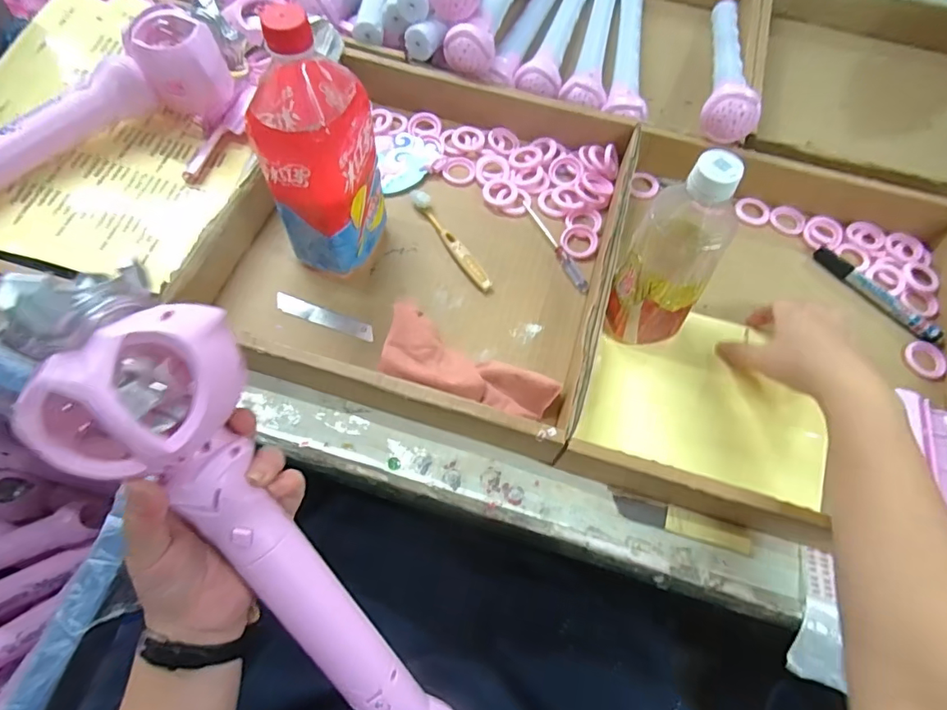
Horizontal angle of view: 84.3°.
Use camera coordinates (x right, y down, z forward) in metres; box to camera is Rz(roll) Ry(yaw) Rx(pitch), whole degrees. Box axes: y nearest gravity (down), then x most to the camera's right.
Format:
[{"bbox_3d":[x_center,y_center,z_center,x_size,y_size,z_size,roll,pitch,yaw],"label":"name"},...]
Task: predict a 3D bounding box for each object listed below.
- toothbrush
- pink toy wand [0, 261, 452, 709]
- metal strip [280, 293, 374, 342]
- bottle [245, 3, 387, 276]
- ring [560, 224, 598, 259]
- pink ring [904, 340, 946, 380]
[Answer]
[{"bbox_3d":[-0.024,-0.117,0.528,0.016,0.011,0.138,-29,69,-16],"label":"toothbrush"},{"bbox_3d":[-0.112,0.111,0.293,0.092,0.051,0.348,-35,110,-18],"label":"pink toy wand"},{"bbox_3d":[-0.137,-0.035,0.485,0.096,0.009,0.017,18,65,6],"label":"metal strip"},{"bbox_3d":[-0.125,-0.153,0.426,0.071,0.214,0.075,18,65,5],"label":"bottle"},{"bbox_3d":[0.109,-0.117,0.535,0.036,0.004,0.042,11,64,2],"label":"ring"},{"bbox_3d":[0.432,0.005,0.500,0.033,0.013,0.036,1,64,-3],"label":"pink ring"}]

